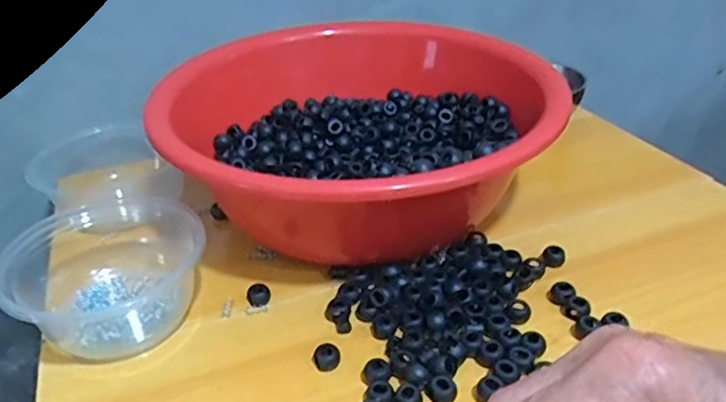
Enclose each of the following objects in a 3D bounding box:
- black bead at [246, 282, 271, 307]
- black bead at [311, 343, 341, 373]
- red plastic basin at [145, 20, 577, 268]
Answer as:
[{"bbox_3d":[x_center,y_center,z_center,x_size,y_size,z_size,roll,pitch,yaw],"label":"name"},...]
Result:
[{"bbox_3d":[-0.081,0.072,0.464,0.018,0.012,0.018,-10,33,-10],"label":"black bead"},{"bbox_3d":[-0.024,0.105,0.404,0.018,0.013,0.016,-7,33,-6],"label":"black bead"},{"bbox_3d":[0.009,-0.051,0.541,0.301,0.125,0.311,-2,33,2],"label":"red plastic basin"}]

